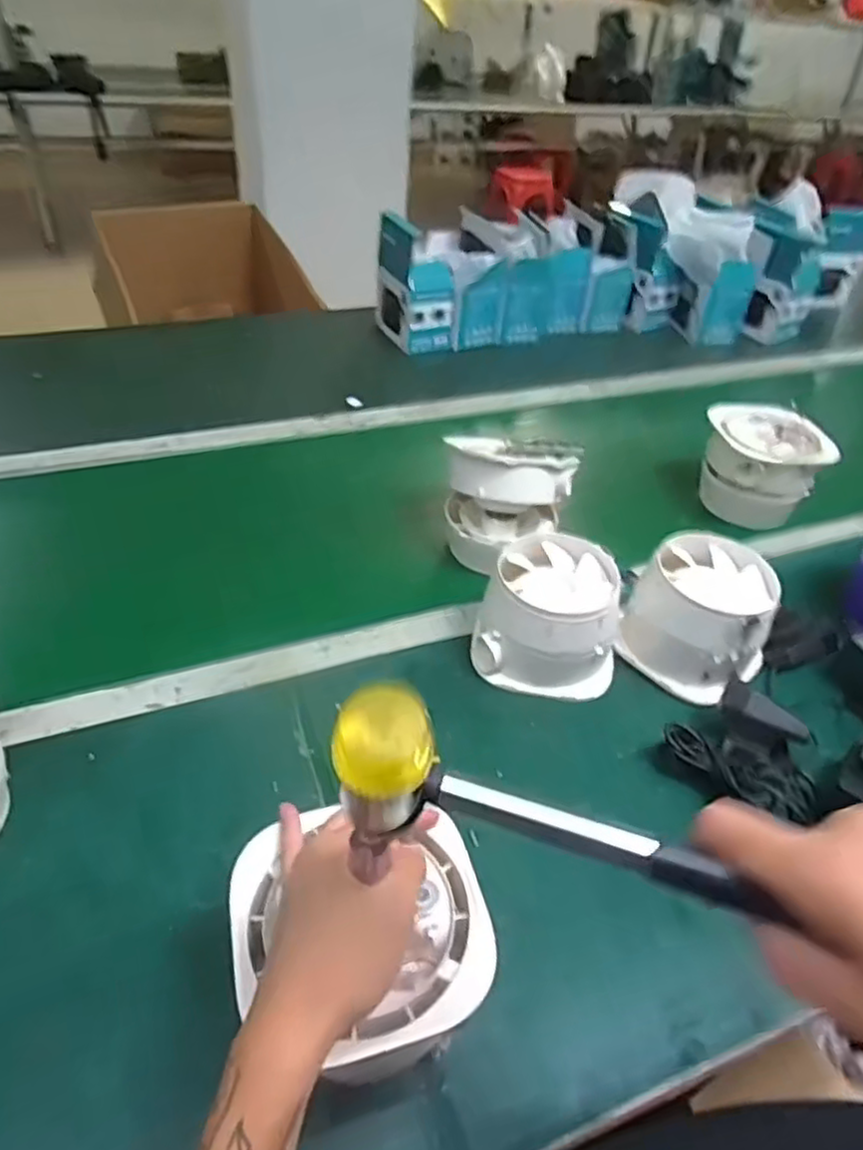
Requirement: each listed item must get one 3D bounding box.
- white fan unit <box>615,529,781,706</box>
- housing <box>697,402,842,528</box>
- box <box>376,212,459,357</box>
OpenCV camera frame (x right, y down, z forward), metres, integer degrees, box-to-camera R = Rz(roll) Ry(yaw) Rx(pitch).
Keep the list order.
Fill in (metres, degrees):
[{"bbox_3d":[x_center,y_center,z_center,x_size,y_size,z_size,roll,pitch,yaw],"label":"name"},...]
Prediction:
[{"bbox_3d":[0.264,0.040,0.694,0.133,0.101,0.126,33,48,29],"label":"white fan unit"},{"bbox_3d":[0.425,-0.143,0.927,0.129,0.120,0.132,1,41,-3],"label":"housing"},{"bbox_3d":[-0.030,-0.503,1.210,0.099,0.190,0.131,-15,44,-21],"label":"box"}]

